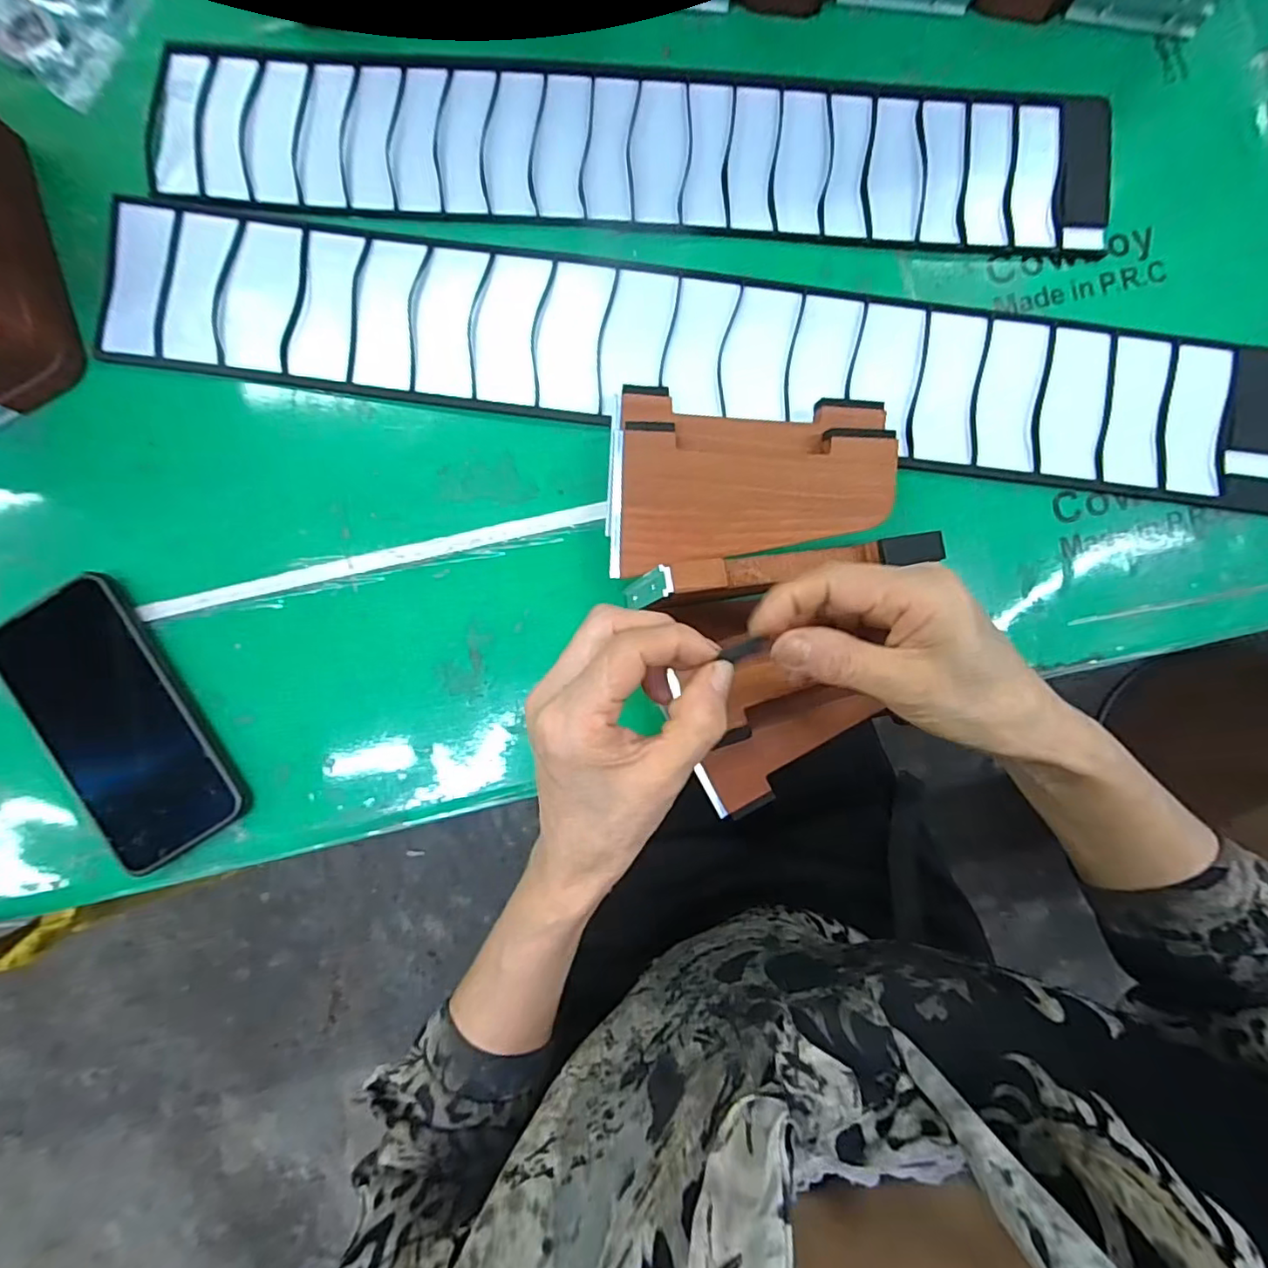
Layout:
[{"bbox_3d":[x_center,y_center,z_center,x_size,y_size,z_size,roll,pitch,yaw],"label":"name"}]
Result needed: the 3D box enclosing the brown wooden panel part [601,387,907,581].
[{"bbox_3d":[0.063,-0.089,0.337,0.154,0.033,0.098,-4,89,-1],"label":"brown wooden panel part"}]

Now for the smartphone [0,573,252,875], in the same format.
[{"bbox_3d":[-0.292,0.052,0.340,0.078,0.014,0.160,-32,89,-1],"label":"smartphone"}]

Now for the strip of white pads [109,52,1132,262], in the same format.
[{"bbox_3d":[-0.005,-0.291,0.356,0.562,0.004,0.095,3,89,0],"label":"strip of white pads"}]

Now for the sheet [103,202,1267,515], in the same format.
[{"bbox_3d":[0.057,-0.163,0.356,0.722,0.009,0.095,7,89,0],"label":"sheet"}]

